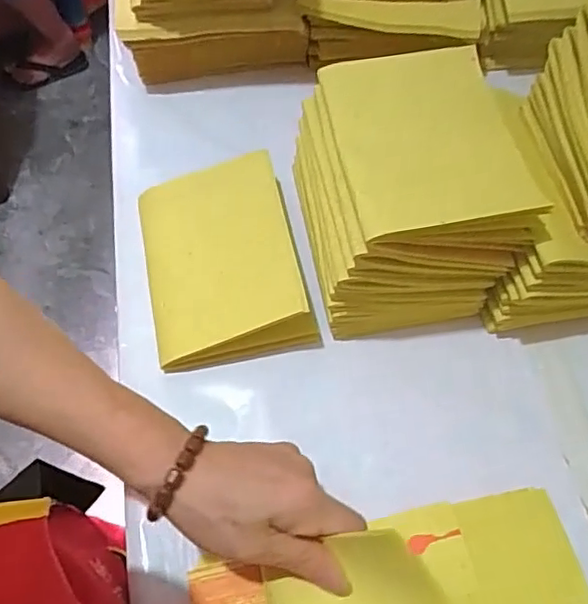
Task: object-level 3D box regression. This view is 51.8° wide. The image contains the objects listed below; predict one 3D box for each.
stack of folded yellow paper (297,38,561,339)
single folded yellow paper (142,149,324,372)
[{"bbox_3d":[0.076,-0.083,0.435,0.129,0.126,0.163,-7,62,-6],"label":"stack of folded yellow paper"},{"bbox_3d":[-0.055,-0.039,0.456,0.115,0.046,0.164,-11,63,-8],"label":"single folded yellow paper"}]

